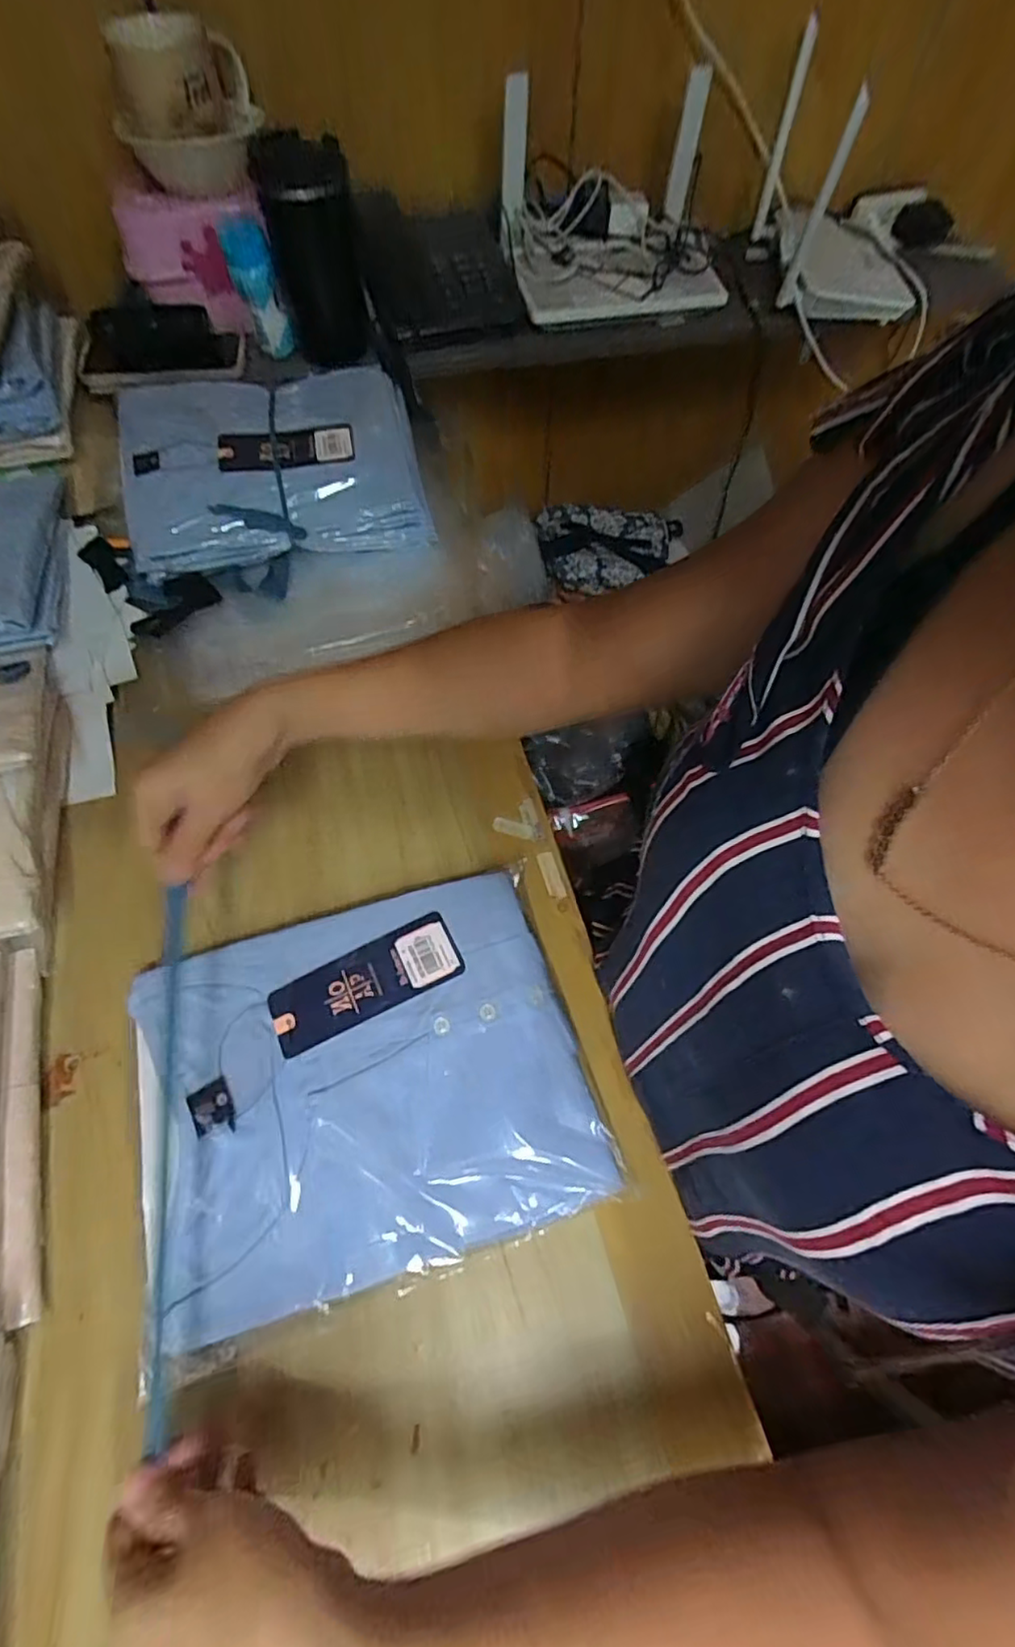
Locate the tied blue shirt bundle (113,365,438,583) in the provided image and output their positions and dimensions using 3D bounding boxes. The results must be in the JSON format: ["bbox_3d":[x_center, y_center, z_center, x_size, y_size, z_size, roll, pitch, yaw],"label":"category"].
[{"bbox_3d":[-0.219,-0.331,0.598,0.267,0.074,0.227,-13,62,-8],"label":"tied blue shirt bundle"}]

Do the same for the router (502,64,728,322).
[{"bbox_3d":[0.121,-0.653,0.661,0.232,0.140,0.143,-11,61,-7],"label":"router"}]

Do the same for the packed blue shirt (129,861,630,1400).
[{"bbox_3d":[-0.087,0.152,0.375,0.255,0.027,0.206,-17,62,-10],"label":"packed blue shirt"}]

